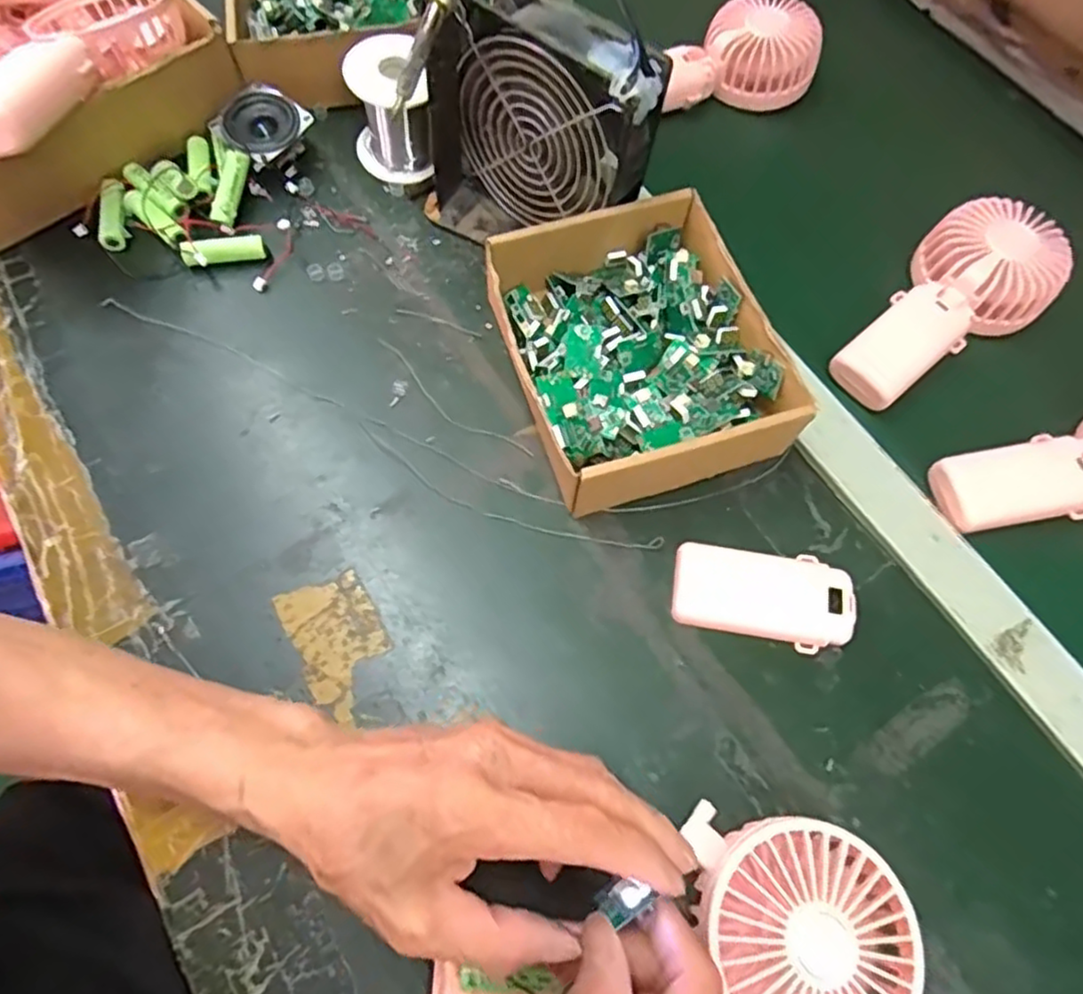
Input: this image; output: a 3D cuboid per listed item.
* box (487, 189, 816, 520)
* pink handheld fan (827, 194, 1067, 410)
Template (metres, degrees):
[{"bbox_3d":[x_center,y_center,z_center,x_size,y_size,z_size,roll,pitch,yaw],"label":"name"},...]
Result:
[{"bbox_3d":[0.054,-0.085,0.399,0.142,0.053,0.161,-18,70,-9],"label":"box"},{"bbox_3d":[0.259,-0.124,0.435,0.167,0.038,0.082,-39,74,-16],"label":"pink handheld fan"}]

